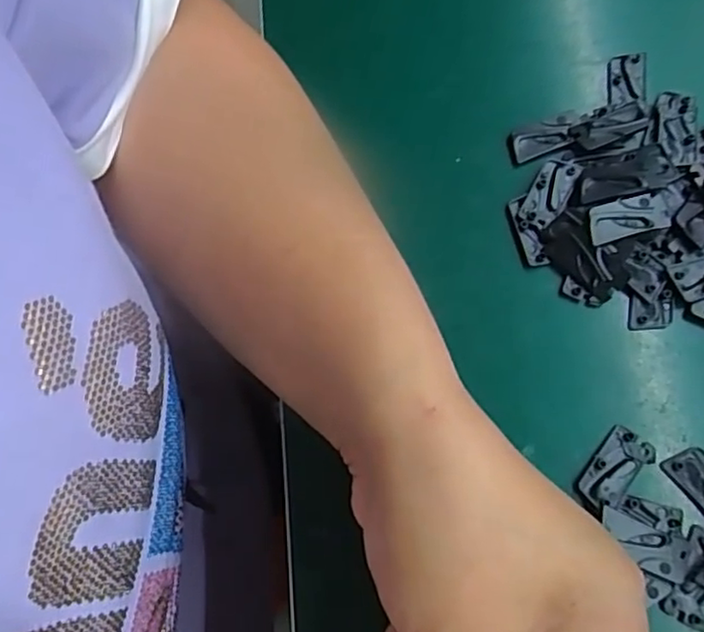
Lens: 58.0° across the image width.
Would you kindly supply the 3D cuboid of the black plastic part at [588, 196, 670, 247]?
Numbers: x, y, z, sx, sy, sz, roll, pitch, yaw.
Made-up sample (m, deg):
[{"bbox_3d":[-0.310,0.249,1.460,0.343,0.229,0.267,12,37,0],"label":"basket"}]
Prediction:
[{"bbox_3d":[0.116,-0.041,0.267,0.033,0.004,0.016,-15,84,-2],"label":"black plastic part"}]

